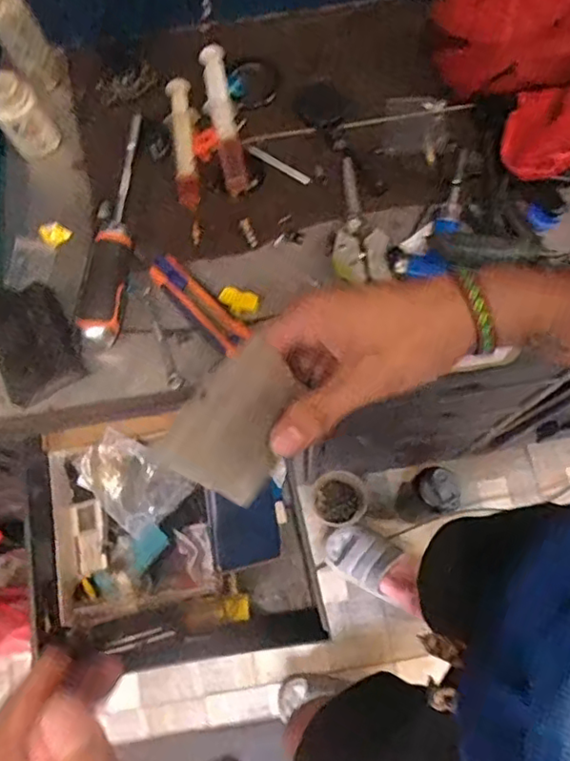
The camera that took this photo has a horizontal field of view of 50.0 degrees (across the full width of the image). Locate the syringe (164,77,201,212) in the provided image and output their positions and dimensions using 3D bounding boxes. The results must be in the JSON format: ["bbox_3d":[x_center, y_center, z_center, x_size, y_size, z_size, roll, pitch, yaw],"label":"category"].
[{"bbox_3d":[-0.100,-0.238,0.606,0.029,0.017,0.138,-8,72,-1],"label":"syringe"}]

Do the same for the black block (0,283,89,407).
[{"bbox_3d":[-0.226,-0.034,0.548,0.065,0.036,0.096,-21,73,-5],"label":"black block"}]

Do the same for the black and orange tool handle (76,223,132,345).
[{"bbox_3d":[-0.166,-0.085,0.563,0.041,0.035,0.107,5,77,3],"label":"black and orange tool handle"}]

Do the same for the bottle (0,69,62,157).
[{"bbox_3d":[-0.252,-0.254,0.583,0.041,0.074,0.033,-32,74,-8],"label":"bottle"}]

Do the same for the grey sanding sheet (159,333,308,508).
[{"bbox_3d":[-0.024,0.023,0.326,0.065,0.008,0.077,37,83,-35],"label":"grey sanding sheet"}]

